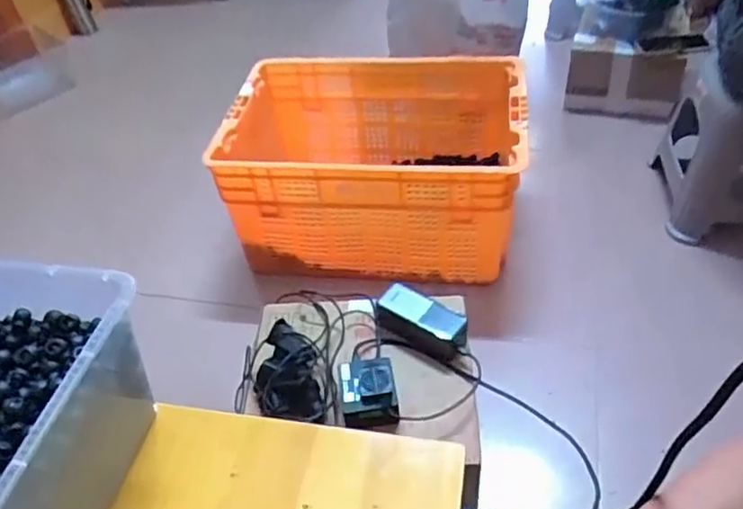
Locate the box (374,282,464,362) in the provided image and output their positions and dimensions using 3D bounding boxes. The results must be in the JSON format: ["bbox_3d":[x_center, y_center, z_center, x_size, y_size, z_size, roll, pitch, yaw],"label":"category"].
[{"bbox_3d":[0.070,0.095,0.887,0.134,0.044,0.066,17,50,23],"label":"box"}]

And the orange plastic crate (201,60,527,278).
[{"bbox_3d":[0.004,-0.204,1.361,0.619,0.318,0.470,2,45,10],"label":"orange plastic crate"}]

